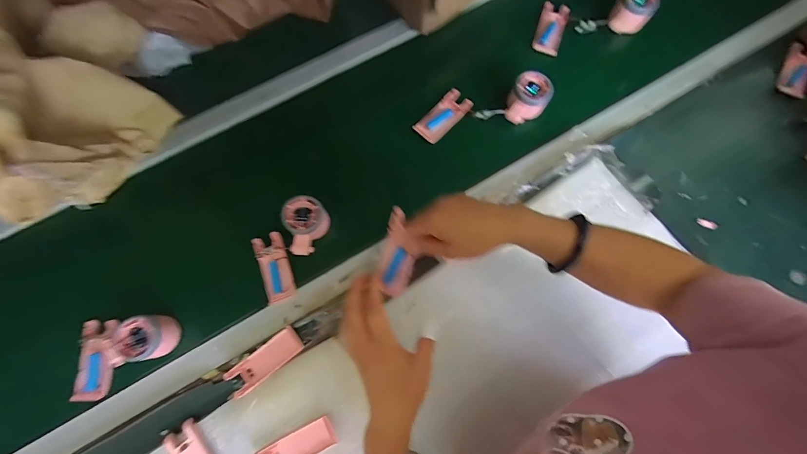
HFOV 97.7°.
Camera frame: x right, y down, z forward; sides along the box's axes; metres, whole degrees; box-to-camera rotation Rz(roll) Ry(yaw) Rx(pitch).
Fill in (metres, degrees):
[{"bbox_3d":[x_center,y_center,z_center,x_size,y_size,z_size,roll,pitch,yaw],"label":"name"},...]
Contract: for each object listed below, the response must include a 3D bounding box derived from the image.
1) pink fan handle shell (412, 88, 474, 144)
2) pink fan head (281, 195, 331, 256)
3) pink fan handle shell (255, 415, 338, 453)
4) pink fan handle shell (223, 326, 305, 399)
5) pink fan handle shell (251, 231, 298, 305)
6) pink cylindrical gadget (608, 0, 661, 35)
[{"bbox_3d":[0.068,-0.189,0.603,0.050,0.013,0.105,43,79,9],"label":"pink fan handle shell"},{"bbox_3d":[-0.143,-0.003,0.527,0.059,0.045,0.080,-14,77,-4],"label":"pink fan head"},{"bbox_3d":[-0.141,0.293,0.468,0.101,0.013,0.039,-26,78,-7],"label":"pink fan handle shell"},{"bbox_3d":[-0.194,0.189,0.497,0.108,0.013,0.039,-38,80,-9],"label":"pink fan handle shell"},{"bbox_3d":[-0.195,0.060,0.532,0.043,0.013,0.103,-20,77,-6],"label":"pink fan handle shell"},{"bbox_3d":[0.407,-0.384,0.625,0.065,0.058,0.064,0,76,-1],"label":"pink cylindrical gadget"}]

